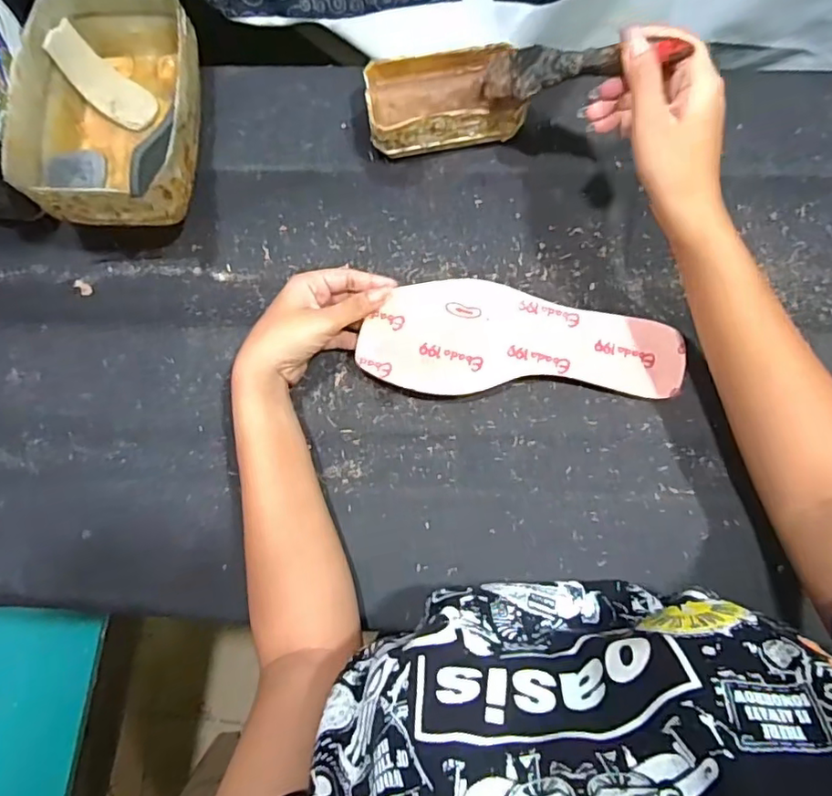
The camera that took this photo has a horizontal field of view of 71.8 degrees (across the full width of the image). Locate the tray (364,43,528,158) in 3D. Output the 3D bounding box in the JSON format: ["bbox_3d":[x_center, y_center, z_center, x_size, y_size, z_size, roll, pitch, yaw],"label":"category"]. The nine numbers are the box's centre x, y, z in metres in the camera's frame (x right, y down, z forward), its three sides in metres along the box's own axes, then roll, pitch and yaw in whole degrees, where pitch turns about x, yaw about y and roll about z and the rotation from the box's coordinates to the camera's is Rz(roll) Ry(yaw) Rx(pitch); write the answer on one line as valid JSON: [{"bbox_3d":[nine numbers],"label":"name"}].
[{"bbox_3d":[0.024,-0.241,0.472,0.127,0.044,0.074,-8,80,0],"label":"tray"}]

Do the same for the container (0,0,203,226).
[{"bbox_3d":[-0.237,-0.228,0.458,0.125,0.069,0.181,-1,80,1],"label":"container"}]

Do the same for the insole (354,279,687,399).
[{"bbox_3d":[0.082,-0.044,0.436,0.240,0.007,0.083,3,80,-2],"label":"insole"}]

